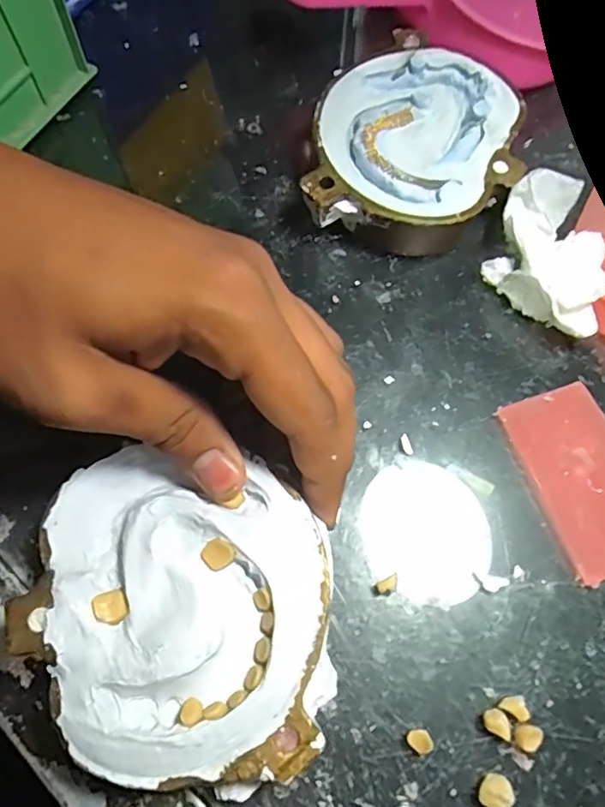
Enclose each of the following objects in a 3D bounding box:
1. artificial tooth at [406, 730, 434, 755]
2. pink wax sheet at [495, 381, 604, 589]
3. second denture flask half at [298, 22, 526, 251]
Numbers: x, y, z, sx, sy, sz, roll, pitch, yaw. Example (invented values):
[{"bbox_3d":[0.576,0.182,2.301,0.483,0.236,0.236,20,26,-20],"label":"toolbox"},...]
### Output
[{"bbox_3d":[0.040,0.115,0.186,0.007,0.008,0.007,0,69,0],"label":"artificial tooth"},{"bbox_3d":[0.115,0.030,0.222,0.046,0.004,0.075,-20,70,-8],"label":"pink wax sheet"},{"bbox_3d":[0.055,-0.125,0.264,0.096,0.035,0.113,14,69,5],"label":"second denture flask half"}]

